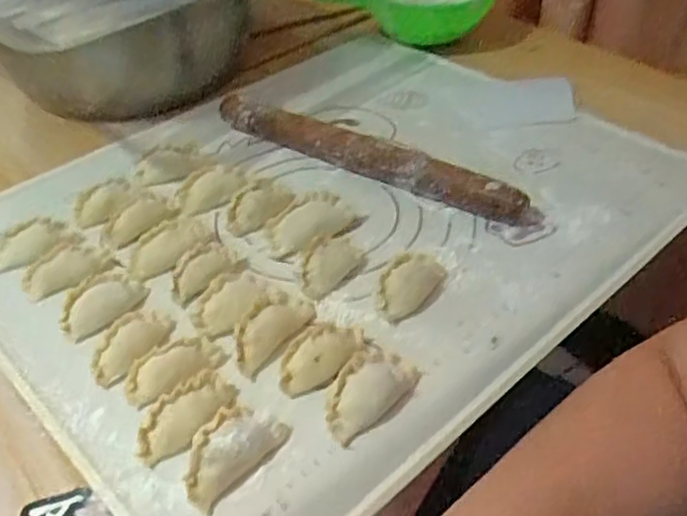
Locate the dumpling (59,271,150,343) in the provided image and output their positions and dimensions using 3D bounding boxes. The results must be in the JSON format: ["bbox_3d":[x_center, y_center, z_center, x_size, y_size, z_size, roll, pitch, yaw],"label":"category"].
[{"bbox_3d":[-0.155,0.028,0.451,0.031,0.015,0.054,32,50,31],"label":"dumpling"}]

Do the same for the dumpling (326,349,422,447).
[{"bbox_3d":[0.013,0.074,0.390,0.032,0.018,0.060,29,48,29],"label":"dumpling"}]

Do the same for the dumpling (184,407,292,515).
[{"bbox_3d":[-0.058,0.099,0.363,0.031,0.016,0.059,23,45,24],"label":"dumpling"}]

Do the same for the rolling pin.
[{"bbox_3d":[0.012,-0.083,0.567,0.288,0.031,0.029,24,46,25],"label":"rolling pin"}]

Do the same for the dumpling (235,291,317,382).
[{"bbox_3d":[-0.044,0.041,0.427,0.026,0.015,0.066,19,44,20],"label":"dumpling"}]

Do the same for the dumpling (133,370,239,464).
[{"bbox_3d":[-0.084,0.085,0.382,0.063,0.018,0.023,-30,49,-31],"label":"dumpling"}]

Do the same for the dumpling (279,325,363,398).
[{"bbox_3d":[-0.014,0.057,0.409,0.029,0.016,0.055,31,49,31],"label":"dumpling"}]

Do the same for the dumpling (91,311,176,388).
[{"bbox_3d":[-0.127,0.052,0.425,0.025,0.016,0.057,15,43,16],"label":"dumpling"}]

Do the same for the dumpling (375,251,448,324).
[{"bbox_3d":[0.043,0.016,0.454,0.030,0.020,0.062,27,47,27],"label":"dumpling"}]

